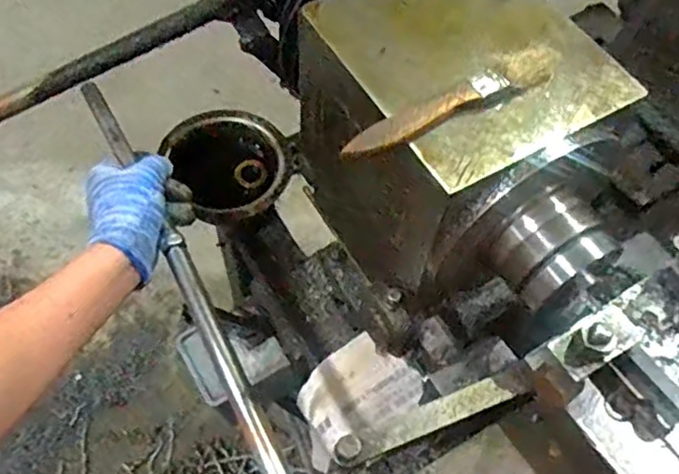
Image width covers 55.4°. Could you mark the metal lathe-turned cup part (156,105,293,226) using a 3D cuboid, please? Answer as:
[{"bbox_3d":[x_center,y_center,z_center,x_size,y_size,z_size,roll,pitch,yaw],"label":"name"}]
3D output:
[{"bbox_3d":[-0.112,-0.071,0.686,0.114,0.058,0.128,-33,67,-20],"label":"metal lathe-turned cup part"}]

